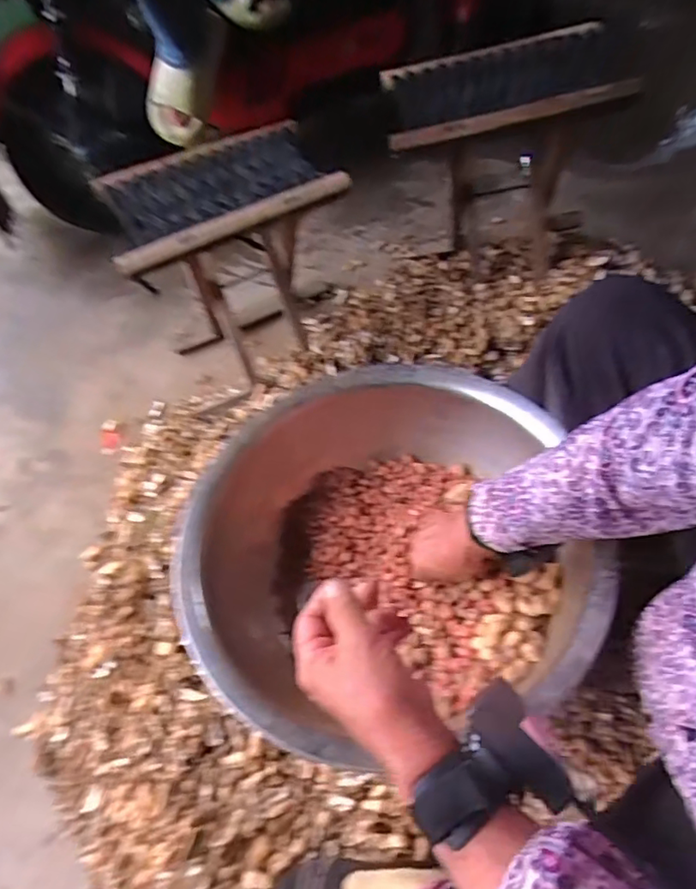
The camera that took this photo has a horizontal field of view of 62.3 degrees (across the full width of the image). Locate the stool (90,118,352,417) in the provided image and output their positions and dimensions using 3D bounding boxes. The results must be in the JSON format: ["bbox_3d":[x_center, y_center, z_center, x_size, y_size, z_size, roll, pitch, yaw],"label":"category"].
[{"bbox_3d":[-0.167,-0.275,0.936,0.309,0.346,0.231,-25,59,-7],"label":"stool"}]

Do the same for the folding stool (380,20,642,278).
[{"bbox_3d":[0.224,-0.428,0.877,0.316,0.336,0.226,-2,59,7],"label":"folding stool"}]

